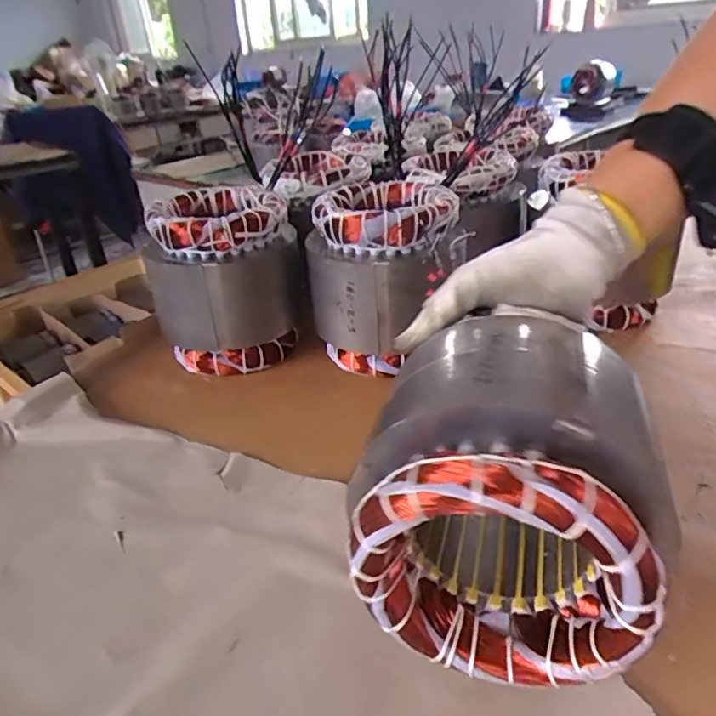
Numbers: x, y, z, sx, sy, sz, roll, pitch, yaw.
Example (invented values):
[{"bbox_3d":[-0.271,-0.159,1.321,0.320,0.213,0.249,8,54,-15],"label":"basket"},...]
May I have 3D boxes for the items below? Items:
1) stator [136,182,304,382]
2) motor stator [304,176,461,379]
[{"bbox_3d":[-0.138,-0.082,0.582,0.144,0.154,0.128,-22,34,-27],"label":"stator"},{"bbox_3d":[0.020,-0.080,0.549,0.130,0.151,0.146,-6,30,-1],"label":"motor stator"}]

